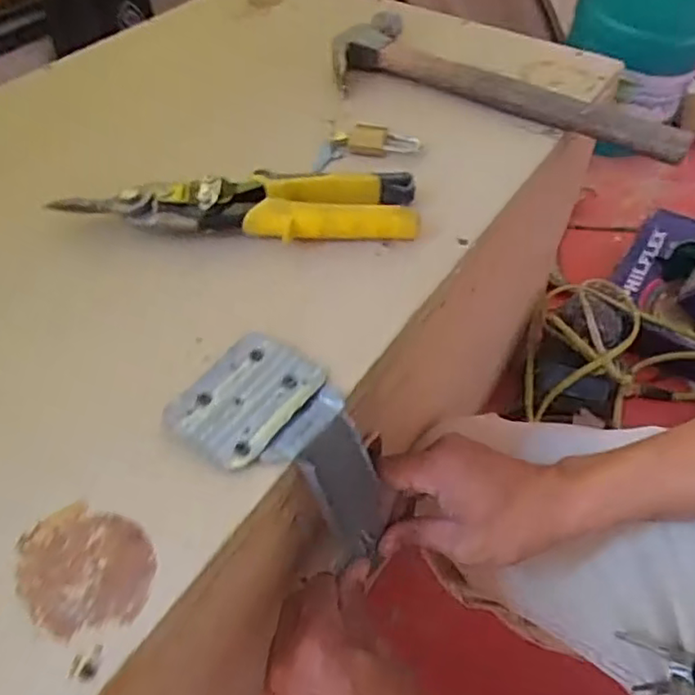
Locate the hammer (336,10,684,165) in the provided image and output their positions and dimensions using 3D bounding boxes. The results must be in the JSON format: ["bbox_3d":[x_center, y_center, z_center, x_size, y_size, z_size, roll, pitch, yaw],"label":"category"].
[{"bbox_3d":[0.131,-0.231,0.541,0.318,0.027,0.111,20,51,15],"label":"hammer"}]

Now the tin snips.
[{"bbox_3d":[-0.070,-0.100,0.424,0.232,0.025,0.054,1,48,-1],"label":"tin snips"}]

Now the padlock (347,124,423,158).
[{"bbox_3d":[0.029,-0.164,0.493,0.056,0.013,0.027,9,49,6],"label":"padlock"}]

